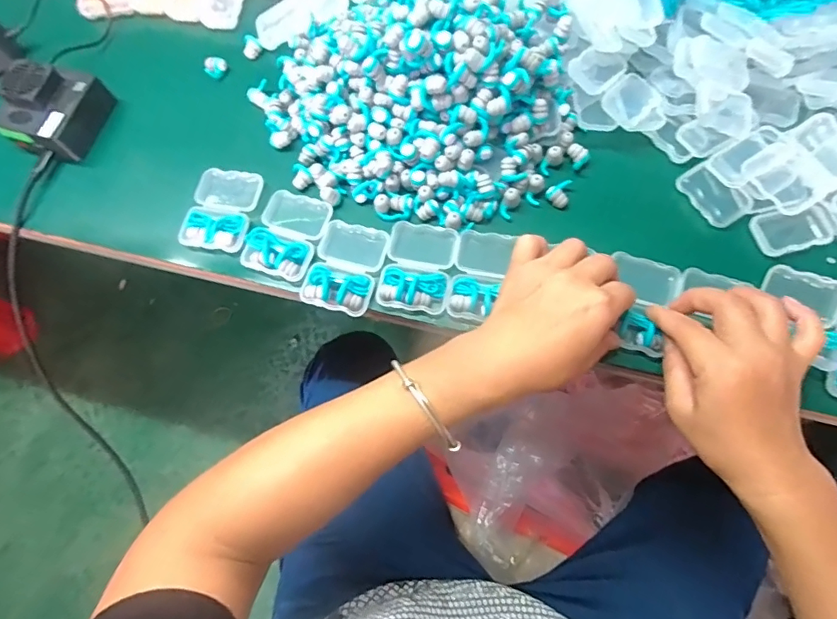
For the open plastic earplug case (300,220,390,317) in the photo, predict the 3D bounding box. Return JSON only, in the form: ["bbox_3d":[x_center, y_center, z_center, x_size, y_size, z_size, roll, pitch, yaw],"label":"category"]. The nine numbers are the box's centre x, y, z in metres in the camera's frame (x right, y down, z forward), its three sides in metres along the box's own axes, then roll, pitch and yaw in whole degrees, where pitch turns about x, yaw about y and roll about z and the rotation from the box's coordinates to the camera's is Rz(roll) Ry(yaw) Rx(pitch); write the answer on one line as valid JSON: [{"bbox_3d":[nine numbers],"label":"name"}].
[{"bbox_3d":[-0.059,-0.034,0.390,0.055,0.023,0.076,15,72,7],"label":"open plastic earplug case"}]

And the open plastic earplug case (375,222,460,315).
[{"bbox_3d":[0.001,-0.036,0.385,0.056,0.015,0.076,12,72,7],"label":"open plastic earplug case"}]

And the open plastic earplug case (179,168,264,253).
[{"bbox_3d":[-0.171,-0.088,0.410,0.056,0.013,0.078,7,71,5],"label":"open plastic earplug case"}]

